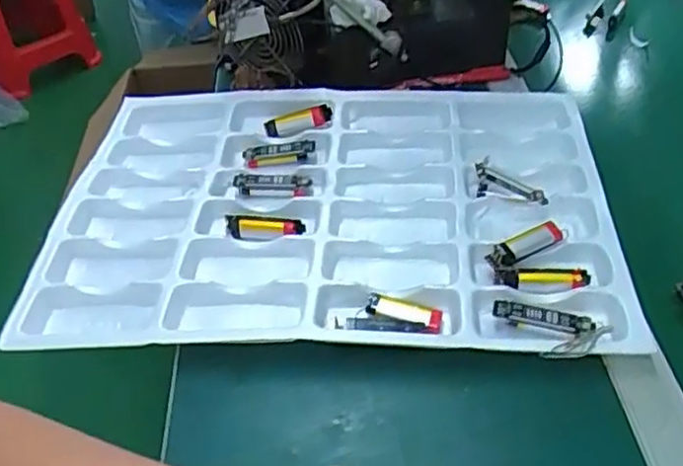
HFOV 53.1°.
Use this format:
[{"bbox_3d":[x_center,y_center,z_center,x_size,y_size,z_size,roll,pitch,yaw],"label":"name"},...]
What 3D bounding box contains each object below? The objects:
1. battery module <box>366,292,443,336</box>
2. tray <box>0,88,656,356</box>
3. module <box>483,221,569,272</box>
[{"bbox_3d":[0.046,0.058,0.496,0.054,0.011,0.018,11,44,18],"label":"battery module"},{"bbox_3d":[-0.011,-0.027,0.586,0.442,0.032,0.311,-1,42,6],"label":"tray"},{"bbox_3d":[0.144,0.008,0.527,0.068,0.011,0.020,-24,46,-19],"label":"module"}]

